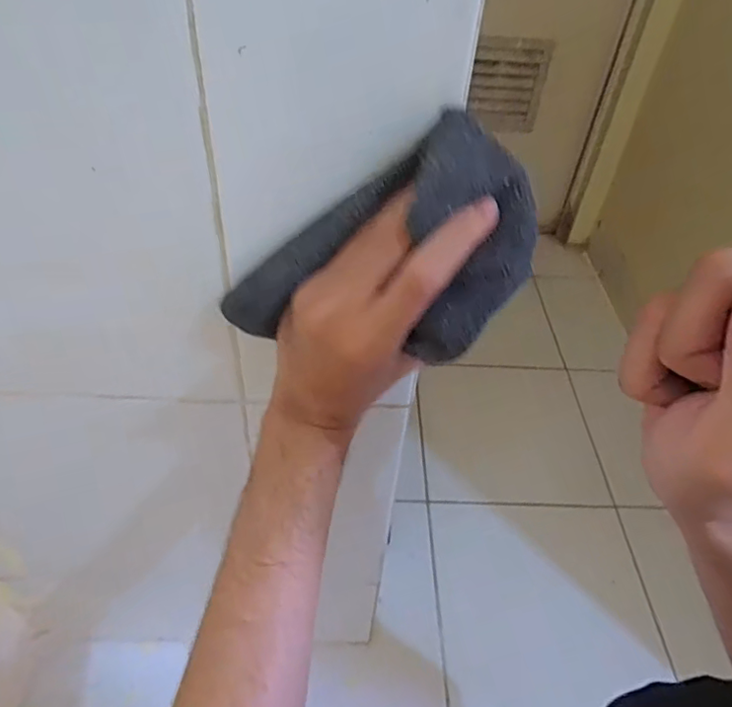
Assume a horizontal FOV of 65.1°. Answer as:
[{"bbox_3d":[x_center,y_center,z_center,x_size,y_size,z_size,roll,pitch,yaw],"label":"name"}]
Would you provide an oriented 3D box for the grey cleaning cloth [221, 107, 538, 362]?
[{"bbox_3d":[0.009,-0.034,0.283,0.088,0.159,0.050,59,27,-1],"label":"grey cleaning cloth"}]

